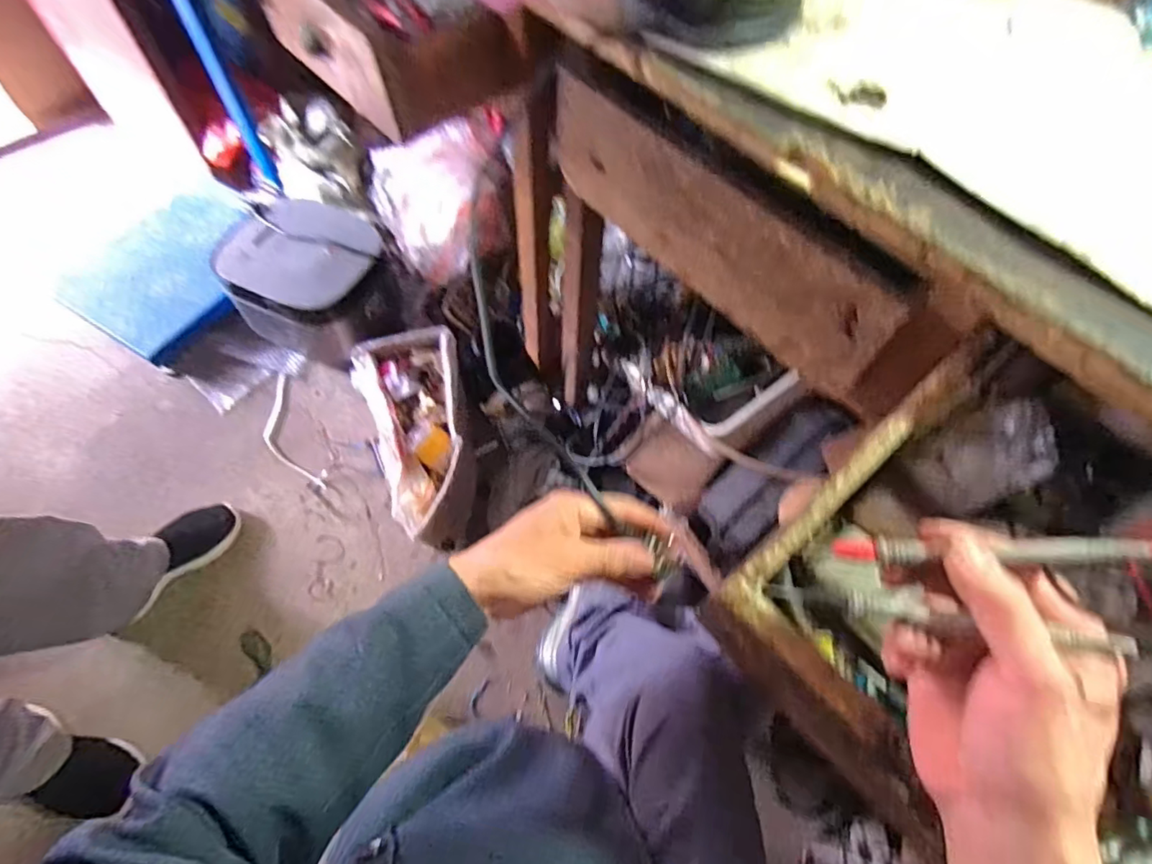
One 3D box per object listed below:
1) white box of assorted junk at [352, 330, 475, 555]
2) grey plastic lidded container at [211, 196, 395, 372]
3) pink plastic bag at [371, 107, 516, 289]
[{"bbox_3d":[-0.291,0.007,1.065,0.190,0.160,0.408,-12,78,-9],"label":"white box of assorted junk"},{"bbox_3d":[-0.549,-0.319,1.218,0.299,0.229,0.235,22,65,8],"label":"grey plastic lidded container"},{"bbox_3d":[-0.274,-0.483,1.179,0.280,0.218,0.209,-9,65,-7],"label":"pink plastic bag"}]

